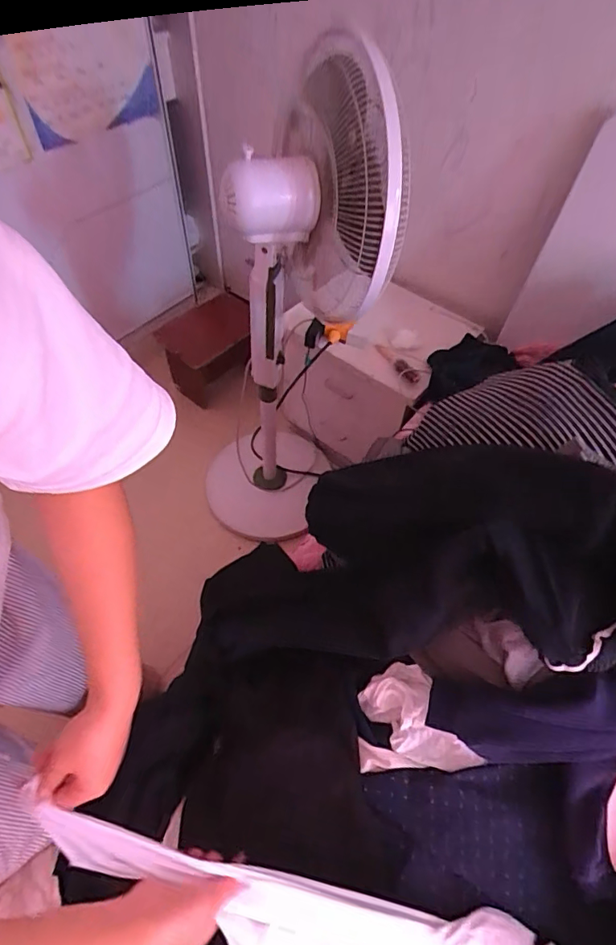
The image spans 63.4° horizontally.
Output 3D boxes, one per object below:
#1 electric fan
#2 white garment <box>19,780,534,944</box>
[{"bbox_3d":[-0.077,-0.278,1.242,0.443,1.161,0.421,-8,56,-8],"label":"electric fan"},{"bbox_3d":[-0.036,0.489,0.525,0.560,0.132,0.163,30,55,-13],"label":"white garment"}]

